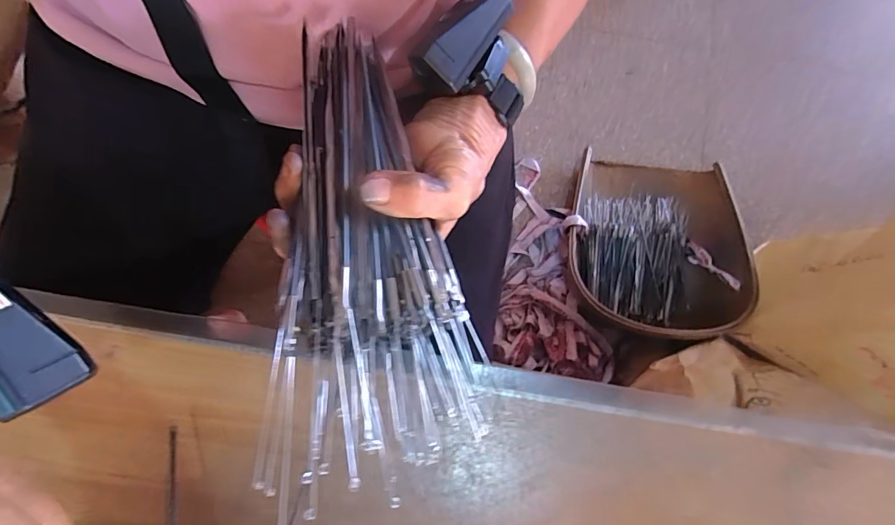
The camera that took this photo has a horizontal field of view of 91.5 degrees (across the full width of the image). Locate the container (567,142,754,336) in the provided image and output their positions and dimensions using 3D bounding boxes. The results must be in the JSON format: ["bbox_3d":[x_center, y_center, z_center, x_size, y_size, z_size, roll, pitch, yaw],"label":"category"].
[{"bbox_3d":[0.391,-0.040,0.822,0.314,0.116,0.341,0,81,-1],"label":"container"}]

